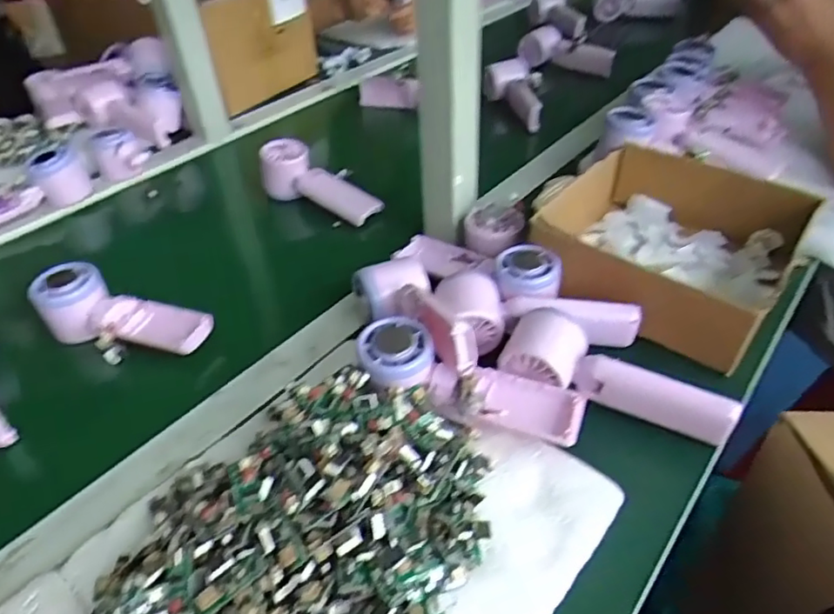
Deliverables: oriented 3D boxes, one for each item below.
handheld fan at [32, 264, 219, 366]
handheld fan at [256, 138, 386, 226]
[{"bbox_3d":[-0.265,0.007,0.515,0.156,0.047,0.064,13,44,17],"label":"handheld fan"},{"bbox_3d":[-0.116,-0.145,0.678,0.163,0.054,0.050,30,51,31],"label":"handheld fan"}]

